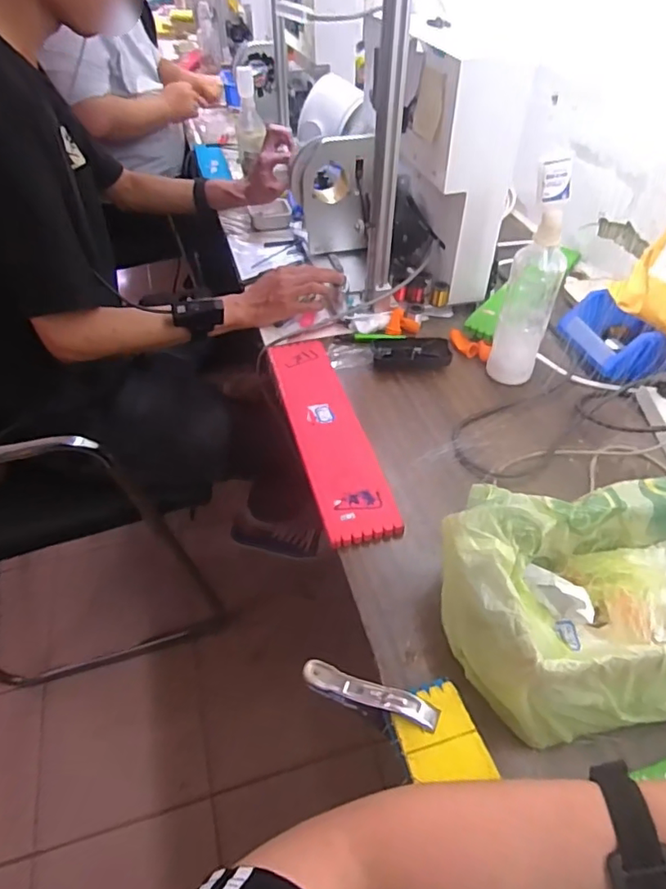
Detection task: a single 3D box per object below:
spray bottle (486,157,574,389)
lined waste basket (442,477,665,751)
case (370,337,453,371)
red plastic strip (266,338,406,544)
[{"bbox_3d":[0.242,-0.194,0.667,0.050,0.262,0.057,-23,49,-20],"label":"spray bottle"},{"bbox_3d":[0.254,0.131,0.457,0.291,0.108,0.169,-7,46,-6],"label":"lined waste basket"},{"bbox_3d":[0.111,-0.131,0.782,0.109,0.022,0.044,-4,46,-3],"label":"case"},{"bbox_3d":[-0.010,-0.025,0.684,0.086,0.015,0.349,-12,46,-11],"label":"red plastic strip"}]

